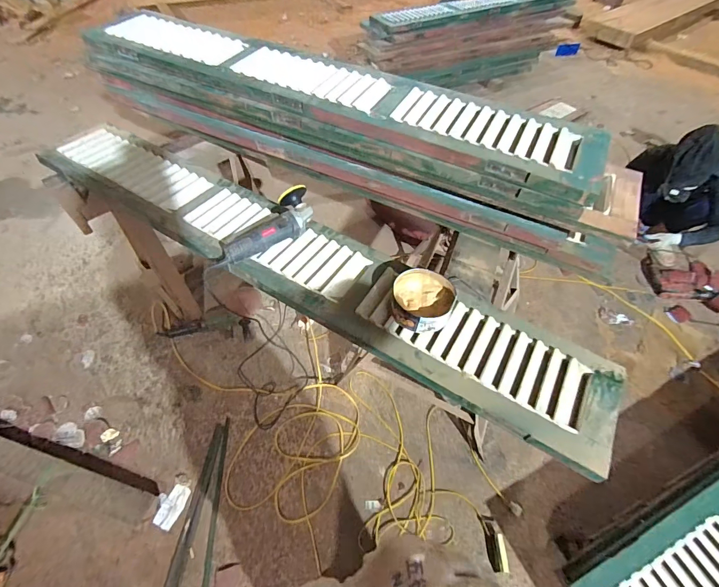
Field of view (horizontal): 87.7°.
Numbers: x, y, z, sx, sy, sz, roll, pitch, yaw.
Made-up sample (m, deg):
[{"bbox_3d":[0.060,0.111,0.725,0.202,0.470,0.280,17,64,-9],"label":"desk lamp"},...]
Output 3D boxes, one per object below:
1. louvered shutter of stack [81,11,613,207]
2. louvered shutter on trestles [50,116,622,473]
[{"bbox_3d":[-0.159,-0.634,1.138,1.659,0.057,0.289,24,58,16],"label":"louvered shutter of stack"},{"bbox_3d":[-0.222,-0.133,1.062,1.760,0.050,0.294,29,53,18],"label":"louvered shutter on trestles"}]

